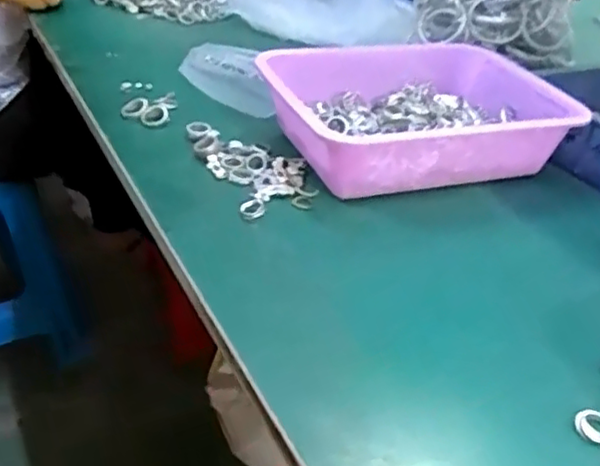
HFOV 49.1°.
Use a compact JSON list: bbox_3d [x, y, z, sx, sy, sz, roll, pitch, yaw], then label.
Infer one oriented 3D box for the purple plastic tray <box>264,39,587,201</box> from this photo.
[{"bbox_3d":[0.117,-0.127,0.704,0.319,0.081,0.214,-9,38,-21],"label":"purple plastic tray"}]

